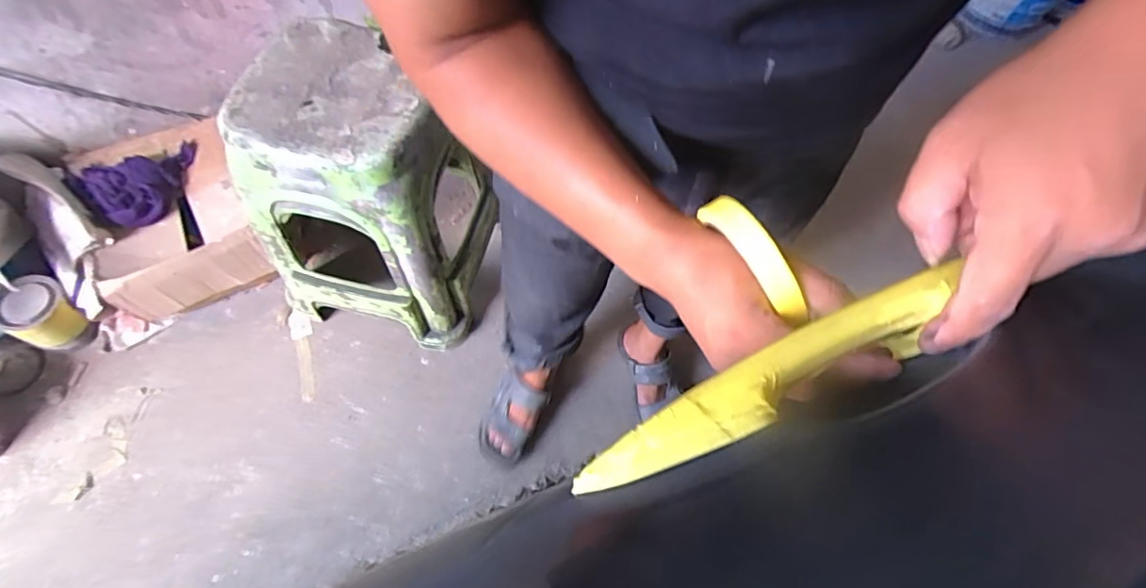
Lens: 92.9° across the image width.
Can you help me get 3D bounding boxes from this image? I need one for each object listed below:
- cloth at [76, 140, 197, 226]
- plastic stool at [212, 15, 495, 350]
[{"bbox_3d":[-0.846,-0.215,1.075,0.192,0.048,0.146,-23,66,-14],"label":"cloth"},{"bbox_3d":[-0.341,-0.183,0.997,0.328,0.465,0.347,15,62,5],"label":"plastic stool"}]

